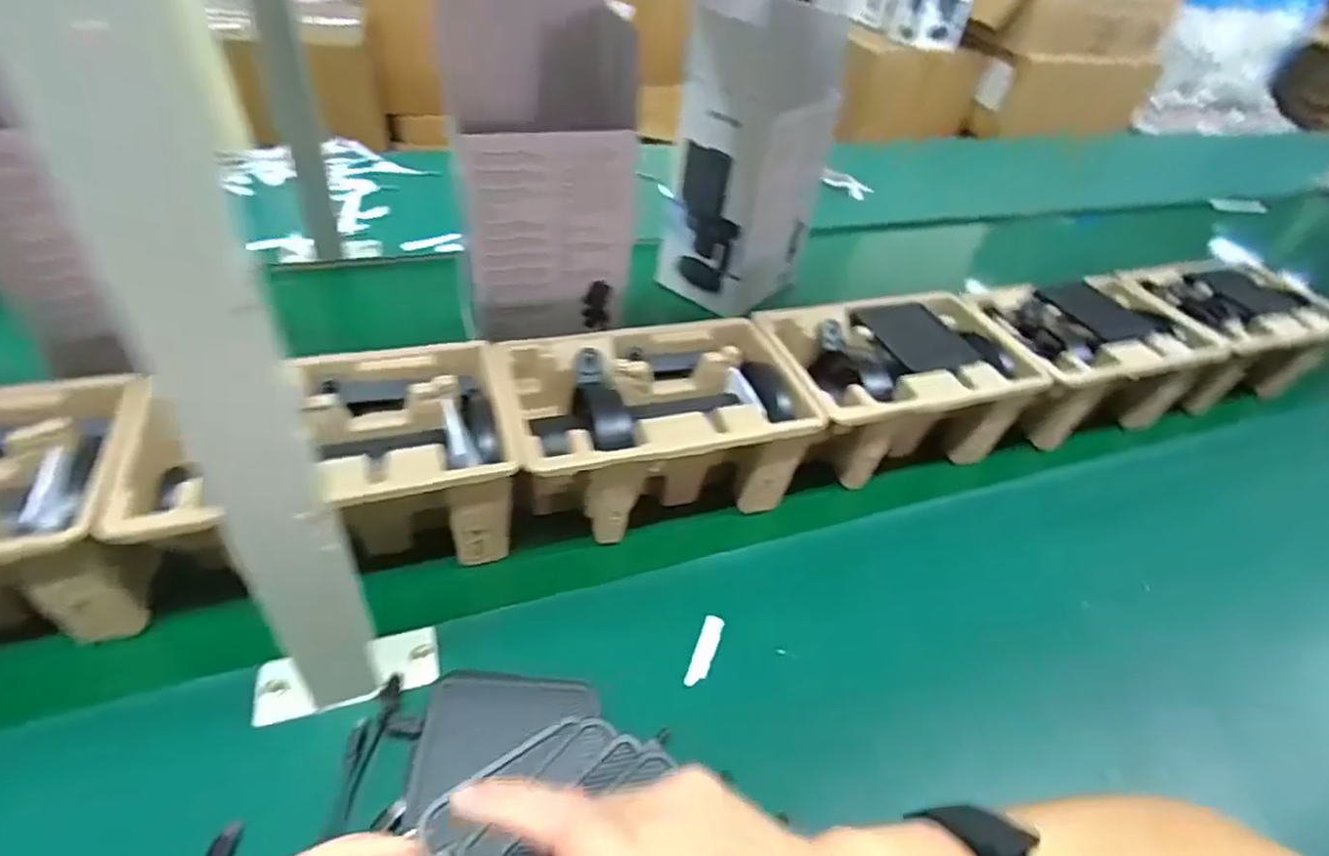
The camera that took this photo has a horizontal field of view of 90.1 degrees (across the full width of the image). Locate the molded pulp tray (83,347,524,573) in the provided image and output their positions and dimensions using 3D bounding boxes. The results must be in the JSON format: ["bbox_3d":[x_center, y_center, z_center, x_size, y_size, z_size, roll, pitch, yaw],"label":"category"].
[{"bbox_3d":[-0.210,0.029,0.473,0.201,0.102,0.149,-6,40,-13],"label":"molded pulp tray"}]

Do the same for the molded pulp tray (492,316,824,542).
[{"bbox_3d":[-0.009,-0.001,0.539,0.228,0.104,0.149,-9,41,-16],"label":"molded pulp tray"}]

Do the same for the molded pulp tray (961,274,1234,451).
[{"bbox_3d":[0.426,-0.067,0.687,0.235,0.111,0.142,-12,42,-20],"label":"molded pulp tray"}]

